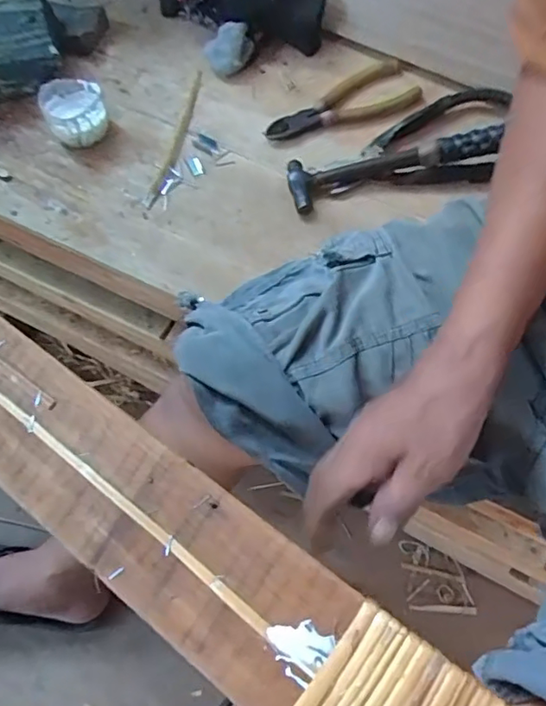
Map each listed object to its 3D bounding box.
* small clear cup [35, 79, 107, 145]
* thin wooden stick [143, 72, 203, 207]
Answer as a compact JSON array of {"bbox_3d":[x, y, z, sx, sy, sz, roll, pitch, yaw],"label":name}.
[{"bbox_3d":[-0.190,-0.230,0.541,0.060,0.043,0.053,-13,70,-8],"label":"small clear cup"},{"bbox_3d":[-0.093,-0.213,0.552,0.015,0.006,0.167,15,67,3],"label":"thin wooden stick"}]

